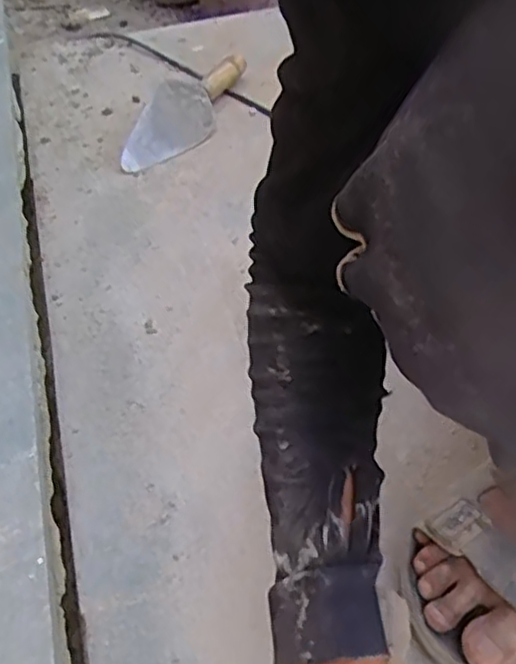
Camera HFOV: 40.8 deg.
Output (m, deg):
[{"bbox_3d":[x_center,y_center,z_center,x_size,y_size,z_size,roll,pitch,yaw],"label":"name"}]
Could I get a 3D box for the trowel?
[{"bbox_3d":[-0.089,-0.311,0.948,0.064,0.063,0.283,15,48,18],"label":"trowel"}]

